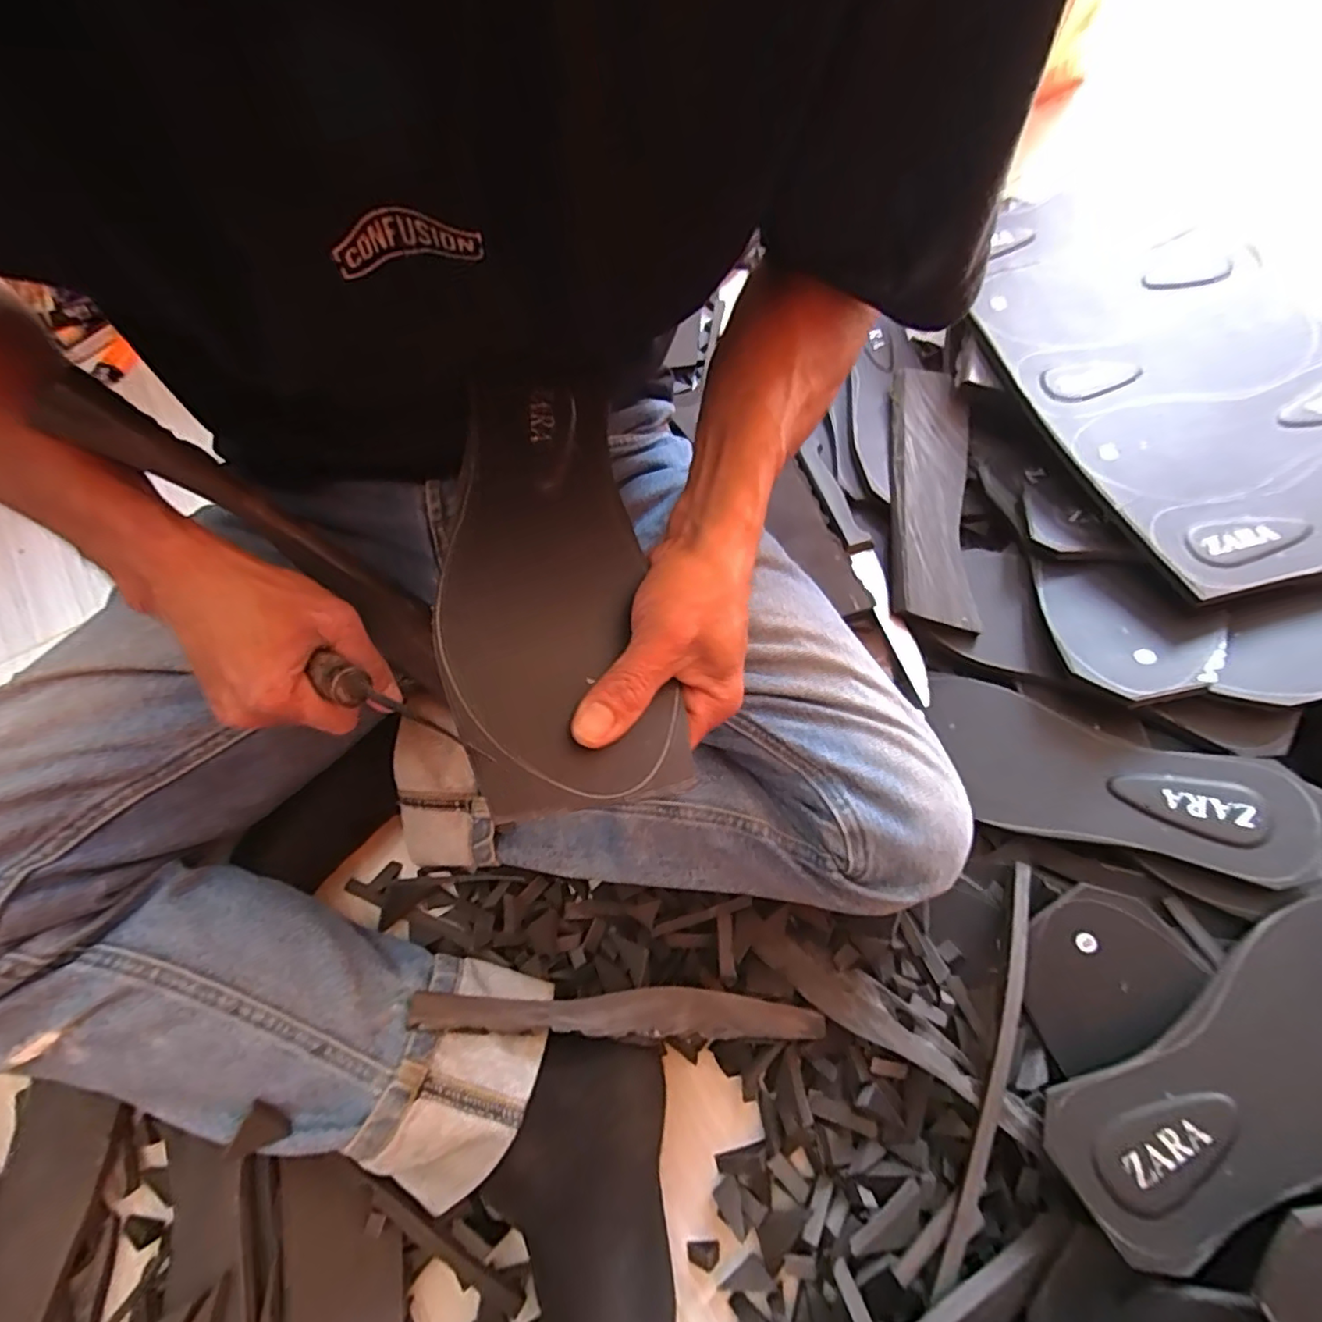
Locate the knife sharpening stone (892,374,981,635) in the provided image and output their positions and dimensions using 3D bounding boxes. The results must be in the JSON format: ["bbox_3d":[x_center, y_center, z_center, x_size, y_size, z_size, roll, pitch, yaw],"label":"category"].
[{"bbox_3d":[0.229,-0.145,0.505,0.062,0.021,0.250,8,72,2],"label":"knife sharpening stone"}]

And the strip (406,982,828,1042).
[{"bbox_3d":[-0.021,0.219,0.368,0.245,0.058,0.027,3,72,1],"label":"strip"}]

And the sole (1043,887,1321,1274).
[{"bbox_3d":[0.326,0.219,0.313,0.241,0.024,0.093,-36,50,-2],"label":"sole"}]

